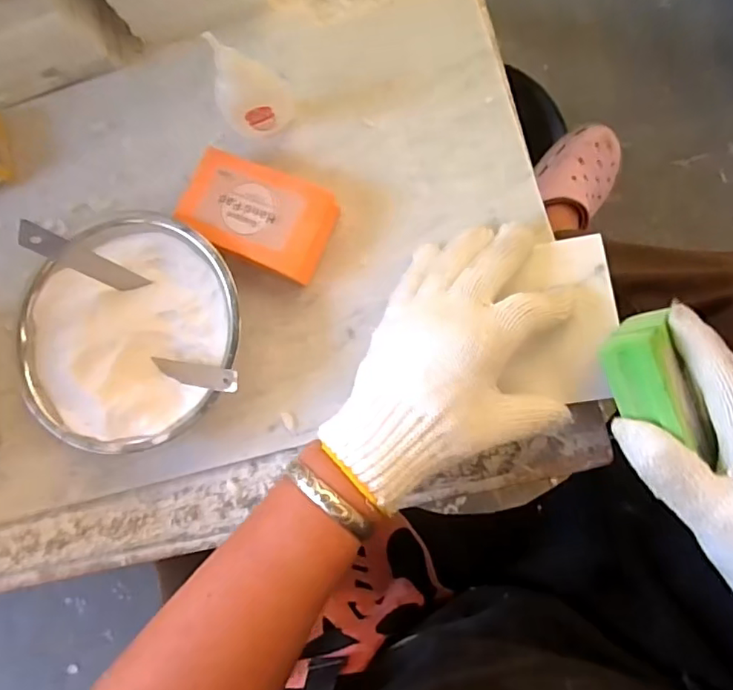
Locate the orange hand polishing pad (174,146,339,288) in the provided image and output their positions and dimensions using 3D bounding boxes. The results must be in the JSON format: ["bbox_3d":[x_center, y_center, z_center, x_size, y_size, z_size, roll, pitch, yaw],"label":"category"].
[{"bbox_3d":[-0.073,-0.083,0.382,0.097,0.037,0.064,23,85,8],"label":"orange hand polishing pad"}]

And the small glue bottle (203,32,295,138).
[{"bbox_3d":[-0.077,-0.170,0.371,0.046,0.067,0.048,-25,81,2],"label":"small glue bottle"}]

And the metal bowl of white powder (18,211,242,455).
[{"bbox_3d":[-0.150,-0.007,0.375,0.149,0.042,0.141,-39,81,0],"label":"metal bowl of white powder"}]

